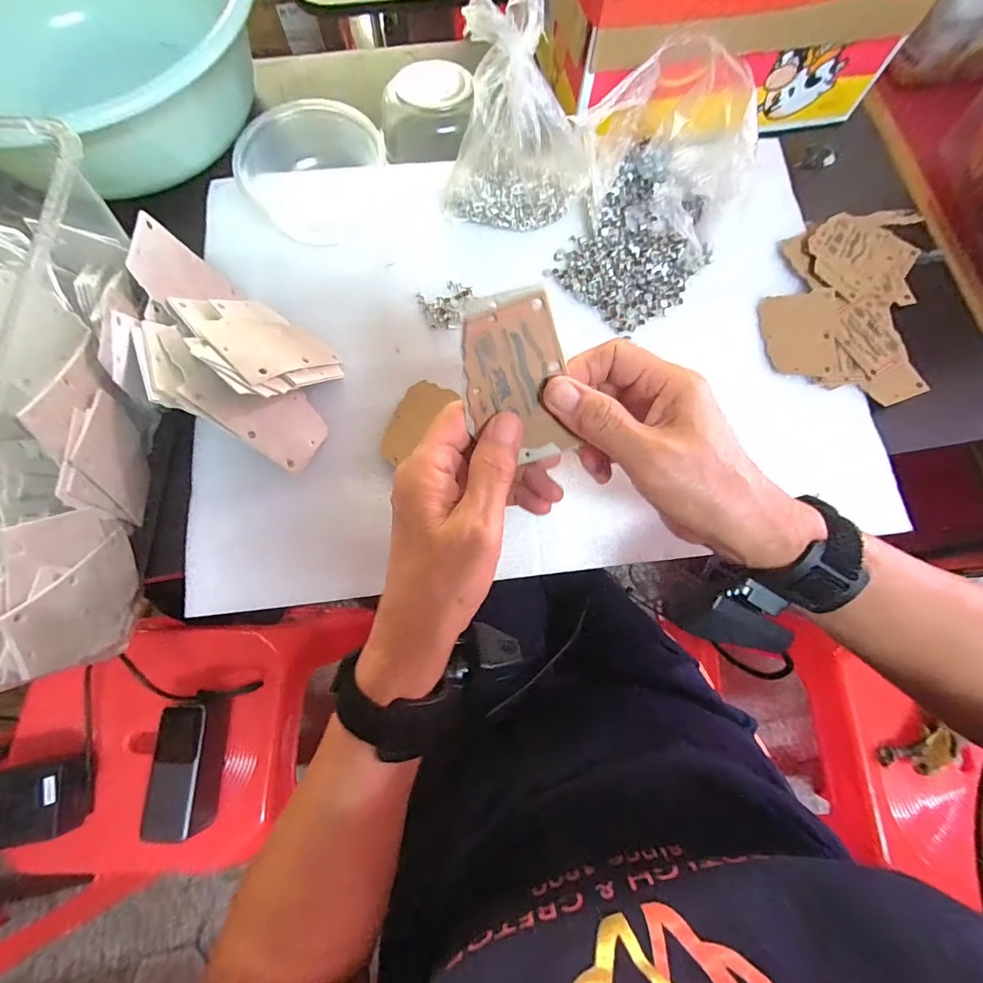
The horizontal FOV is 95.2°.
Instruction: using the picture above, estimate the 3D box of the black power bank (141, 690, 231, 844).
[{"bbox_3d":[-0.338,0.302,0.501,0.055,0.041,0.138,1,76,-2],"label":"black power bank"}]

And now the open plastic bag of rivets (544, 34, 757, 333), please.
[{"bbox_3d":[0.125,-0.232,0.343,0.128,0.084,0.192,31,77,6],"label":"open plastic bag of rivets"}]

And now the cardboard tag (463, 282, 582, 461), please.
[{"bbox_3d":[0.012,-0.054,0.226,0.053,0.004,0.083,-20,113,-8],"label":"cardboard tag"}]

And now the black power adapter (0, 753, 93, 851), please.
[{"bbox_3d":[-0.491,0.333,0.484,0.081,0.045,0.076,-13,77,-5],"label":"black power adapter"}]

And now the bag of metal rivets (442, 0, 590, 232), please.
[{"bbox_3d":[0.023,-0.274,0.341,0.108,0.103,0.093,22,76,4],"label":"bag of metal rivets"}]

